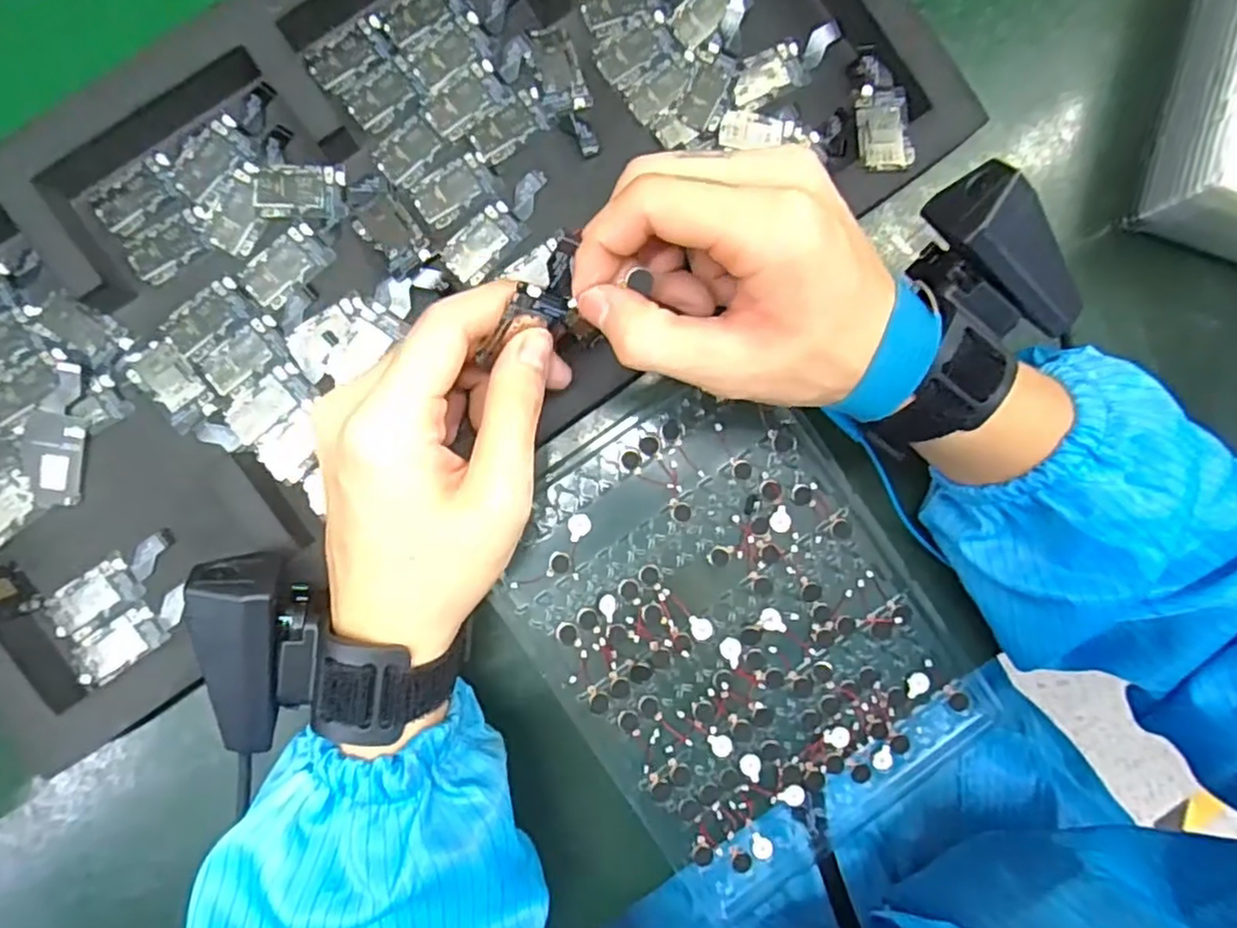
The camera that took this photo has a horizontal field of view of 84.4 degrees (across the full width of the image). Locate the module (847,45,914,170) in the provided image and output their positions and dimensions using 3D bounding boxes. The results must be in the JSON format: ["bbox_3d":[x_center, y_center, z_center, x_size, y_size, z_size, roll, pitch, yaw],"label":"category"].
[{"bbox_3d":[0.115,-0.157,0.300,0.023,0.004,0.058,-5,82,3],"label":"module"}]

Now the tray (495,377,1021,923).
[{"bbox_3d":[0.062,0.074,0.323,0.173,0.016,0.228,-33,88,-3],"label":"tray"}]

